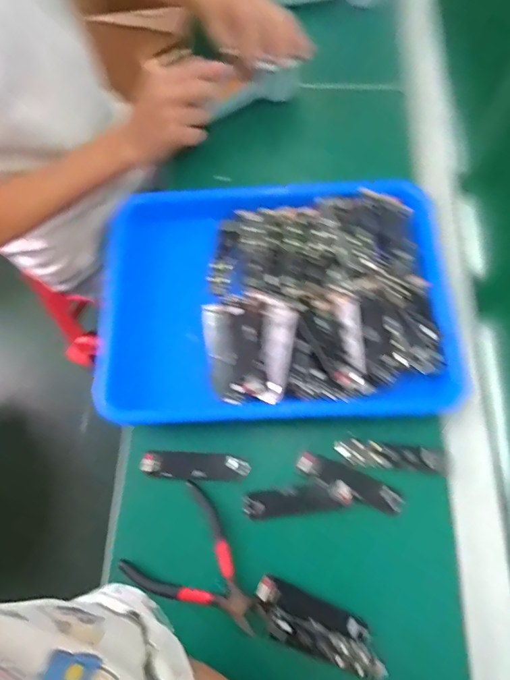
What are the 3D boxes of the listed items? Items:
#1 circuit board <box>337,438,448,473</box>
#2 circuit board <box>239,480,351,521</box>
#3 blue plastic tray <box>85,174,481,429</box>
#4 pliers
[{"bbox_3d":[0.123,0.104,0.404,0.095,0.014,0.021,5,65,5],"label":"circuit board"},{"bbox_3d":[0.037,0.141,0.393,0.093,0.014,0.023,-8,64,-1],"label":"circuit board"},{"bbox_3d":[0.022,-0.046,0.448,0.335,0.042,0.248,-3,64,1],"label":"blue plastic tray"},{"bbox_3d":[-0.041,0.193,0.377,0.115,0.013,0.085,35,70,17],"label":"pliers"}]

